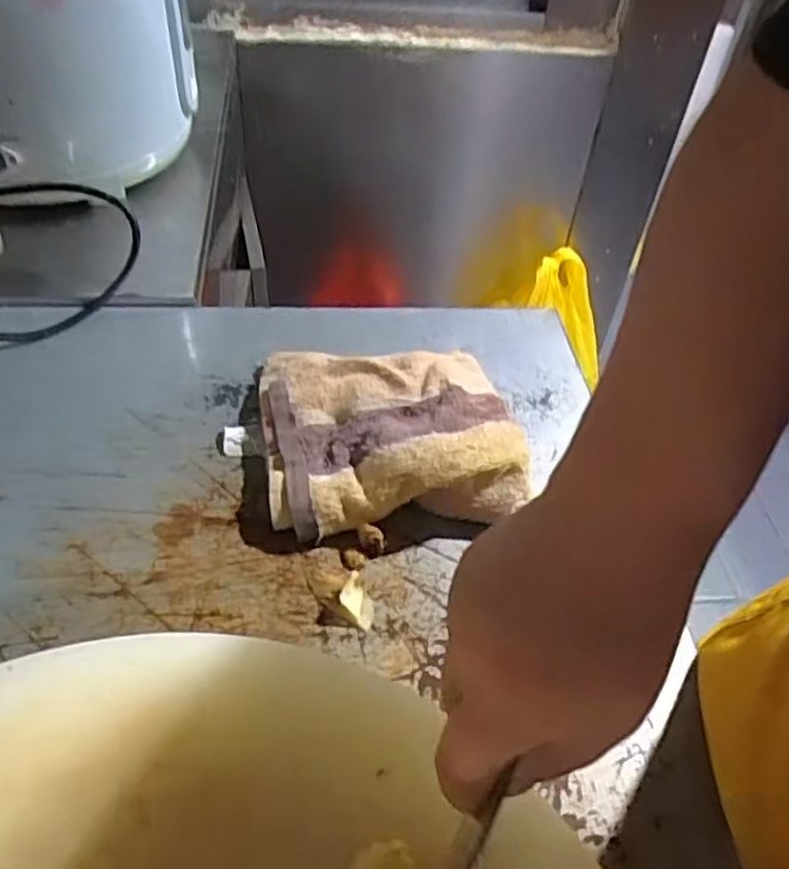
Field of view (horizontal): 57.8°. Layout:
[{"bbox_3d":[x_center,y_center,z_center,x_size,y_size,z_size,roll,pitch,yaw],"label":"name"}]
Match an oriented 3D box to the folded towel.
[{"bbox_3d":[-0.005,-0.010,0.493,0.164,0.053,0.159,-4,47,-11],"label":"folded towel"}]

